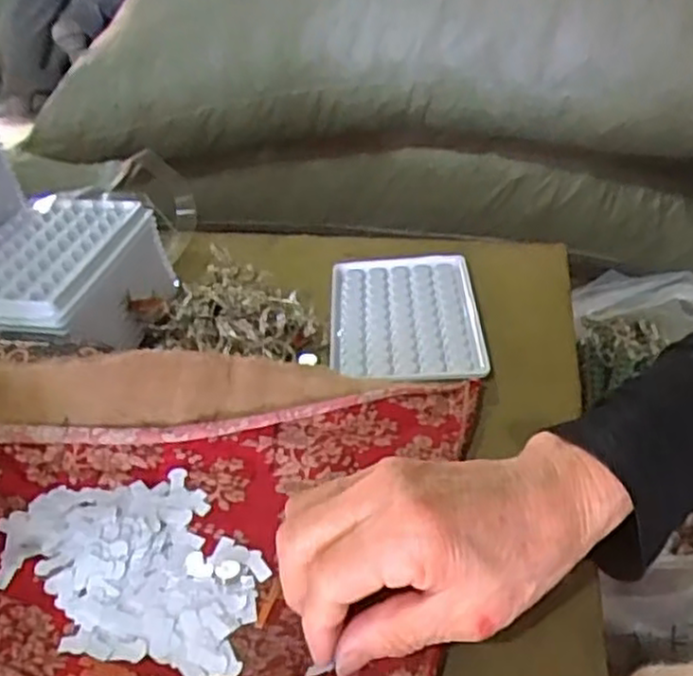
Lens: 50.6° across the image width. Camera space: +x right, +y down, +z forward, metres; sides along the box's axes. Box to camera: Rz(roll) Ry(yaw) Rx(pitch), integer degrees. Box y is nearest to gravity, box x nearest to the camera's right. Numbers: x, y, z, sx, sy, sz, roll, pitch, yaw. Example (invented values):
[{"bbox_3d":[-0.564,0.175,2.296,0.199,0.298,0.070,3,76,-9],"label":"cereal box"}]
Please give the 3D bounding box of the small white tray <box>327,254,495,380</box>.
[{"bbox_3d":[0.039,-0.016,0.482,0.095,0.009,0.124,-2,39,1],"label":"small white tray"}]

